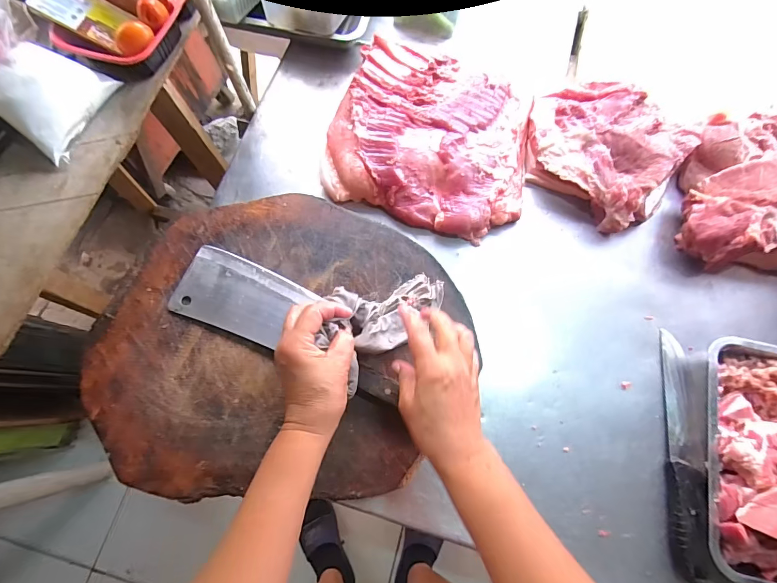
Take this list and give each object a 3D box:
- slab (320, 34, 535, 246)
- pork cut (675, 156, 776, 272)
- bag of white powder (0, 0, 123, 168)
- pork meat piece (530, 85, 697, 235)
[{"bbox_3d":[0.073,-0.252,0.644,0.322,0.055,0.286,18,75,4],"label":"slab"},{"bbox_3d":[0.565,-0.117,0.592,0.200,0.086,0.152,0,75,-1],"label":"pork cut"},{"bbox_3d":[-0.421,-0.260,0.439,0.127,0.127,0.126,38,77,9],"label":"bag of white powder"},{"bbox_3d":[0.346,-0.234,0.629,0.243,0.075,0.201,39,78,9],"label":"pork meat piece"}]

